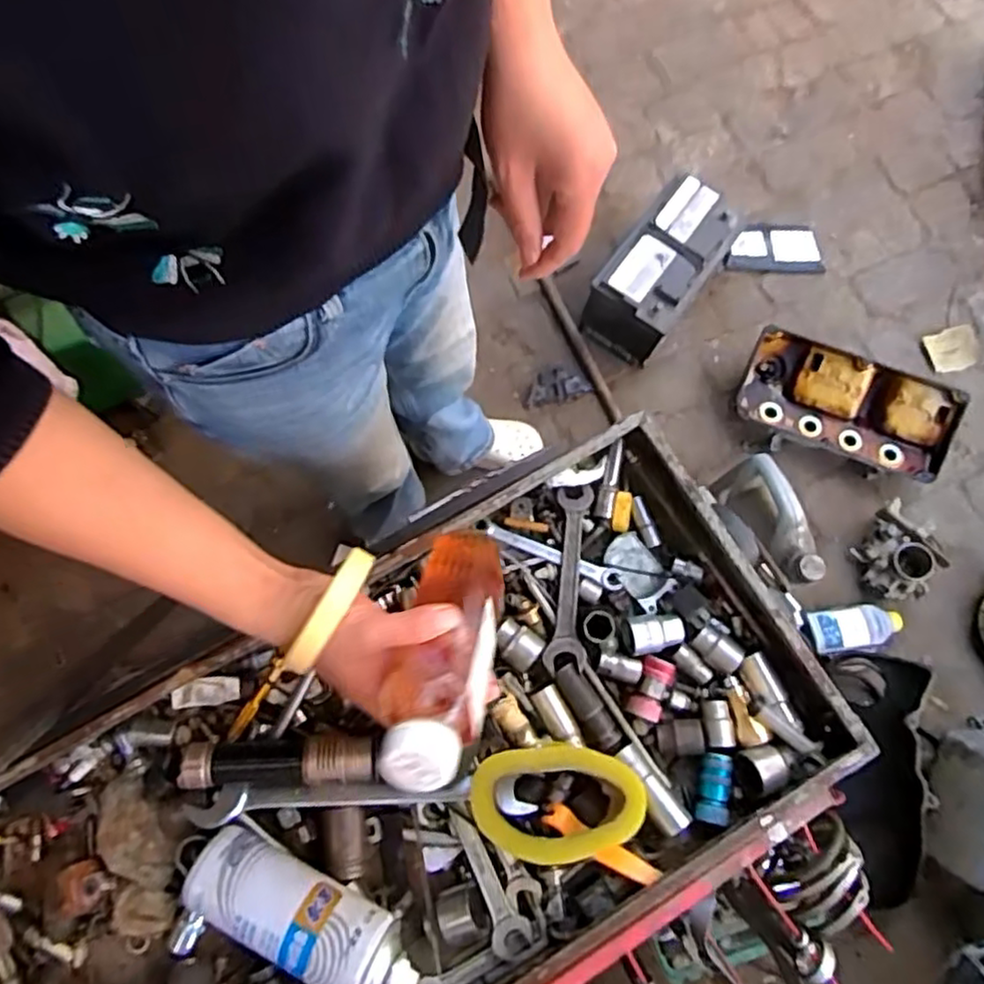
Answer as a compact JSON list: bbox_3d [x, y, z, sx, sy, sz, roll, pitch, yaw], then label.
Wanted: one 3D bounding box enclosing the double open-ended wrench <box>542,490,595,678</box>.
[{"bbox_3d":[0.071,0.077,0.639,0.035,0.008,0.171,5,76,1],"label":"double open-ended wrench"}]

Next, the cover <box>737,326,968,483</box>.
[{"bbox_3d":[0.703,-0.172,1.369,0.403,0.082,0.178,19,77,5],"label":"cover"}]

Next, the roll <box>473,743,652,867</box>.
[{"bbox_3d":[0.053,0.247,0.552,0.134,0.018,0.084,-7,76,-2],"label":"roll"}]

